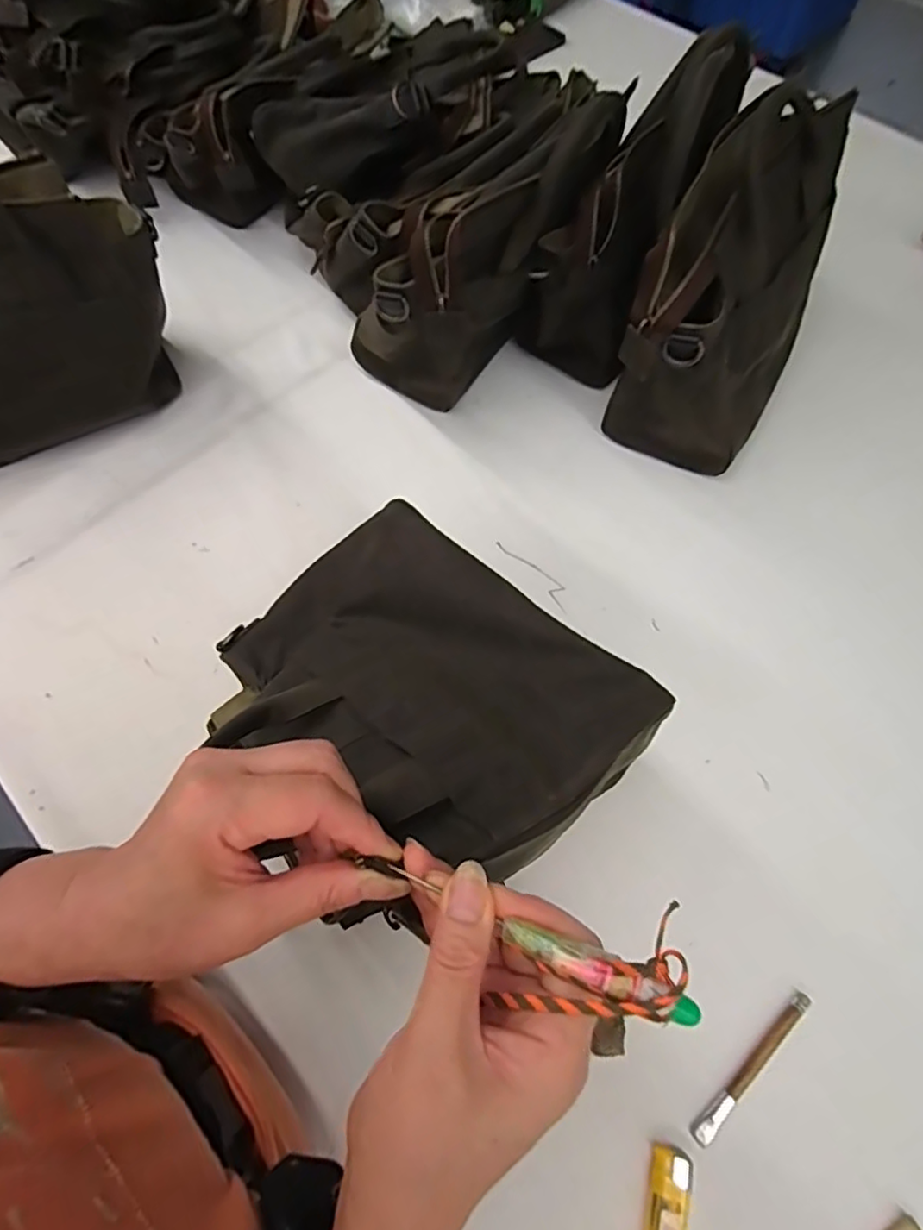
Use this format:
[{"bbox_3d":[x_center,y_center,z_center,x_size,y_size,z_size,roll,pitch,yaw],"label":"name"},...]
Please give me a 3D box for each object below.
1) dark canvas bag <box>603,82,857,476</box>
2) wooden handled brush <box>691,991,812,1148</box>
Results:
[{"bbox_3d":[0.233,-0.260,0.516,0.124,0.216,0.267,28,69,12],"label":"dark canvas bag"},{"bbox_3d":[0.185,0.285,0.376,0.111,0.008,0.010,-38,71,-15],"label":"wooden handled brush"}]

